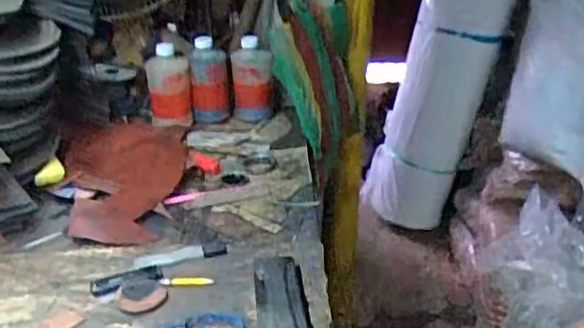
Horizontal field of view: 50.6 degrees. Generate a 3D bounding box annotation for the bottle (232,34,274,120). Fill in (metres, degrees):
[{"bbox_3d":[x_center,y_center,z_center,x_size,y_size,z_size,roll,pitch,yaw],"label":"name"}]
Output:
[{"bbox_3d":[-0.073,-0.152,1.149,0.075,0.154,0.059,-5,27,-2],"label":"bottle"}]

